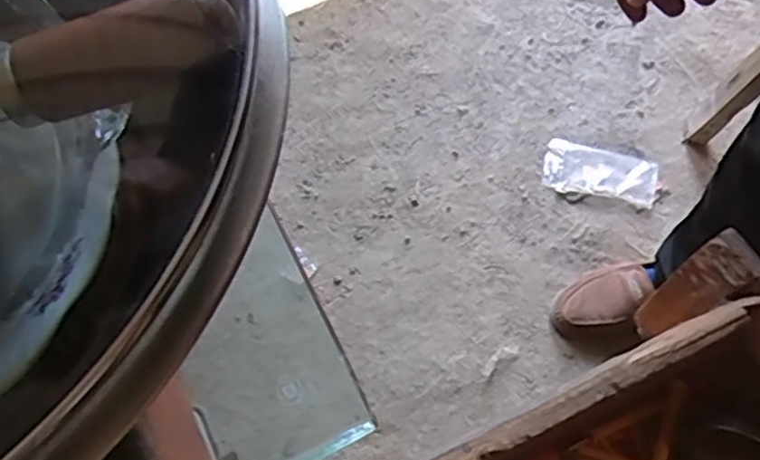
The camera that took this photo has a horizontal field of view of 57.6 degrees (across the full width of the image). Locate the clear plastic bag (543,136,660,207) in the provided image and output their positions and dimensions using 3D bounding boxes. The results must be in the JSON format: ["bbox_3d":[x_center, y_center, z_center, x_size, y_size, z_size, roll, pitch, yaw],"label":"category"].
[{"bbox_3d":[0.370,-0.097,1.162,0.186,0.018,0.084,14,83,3],"label":"clear plastic bag"}]

